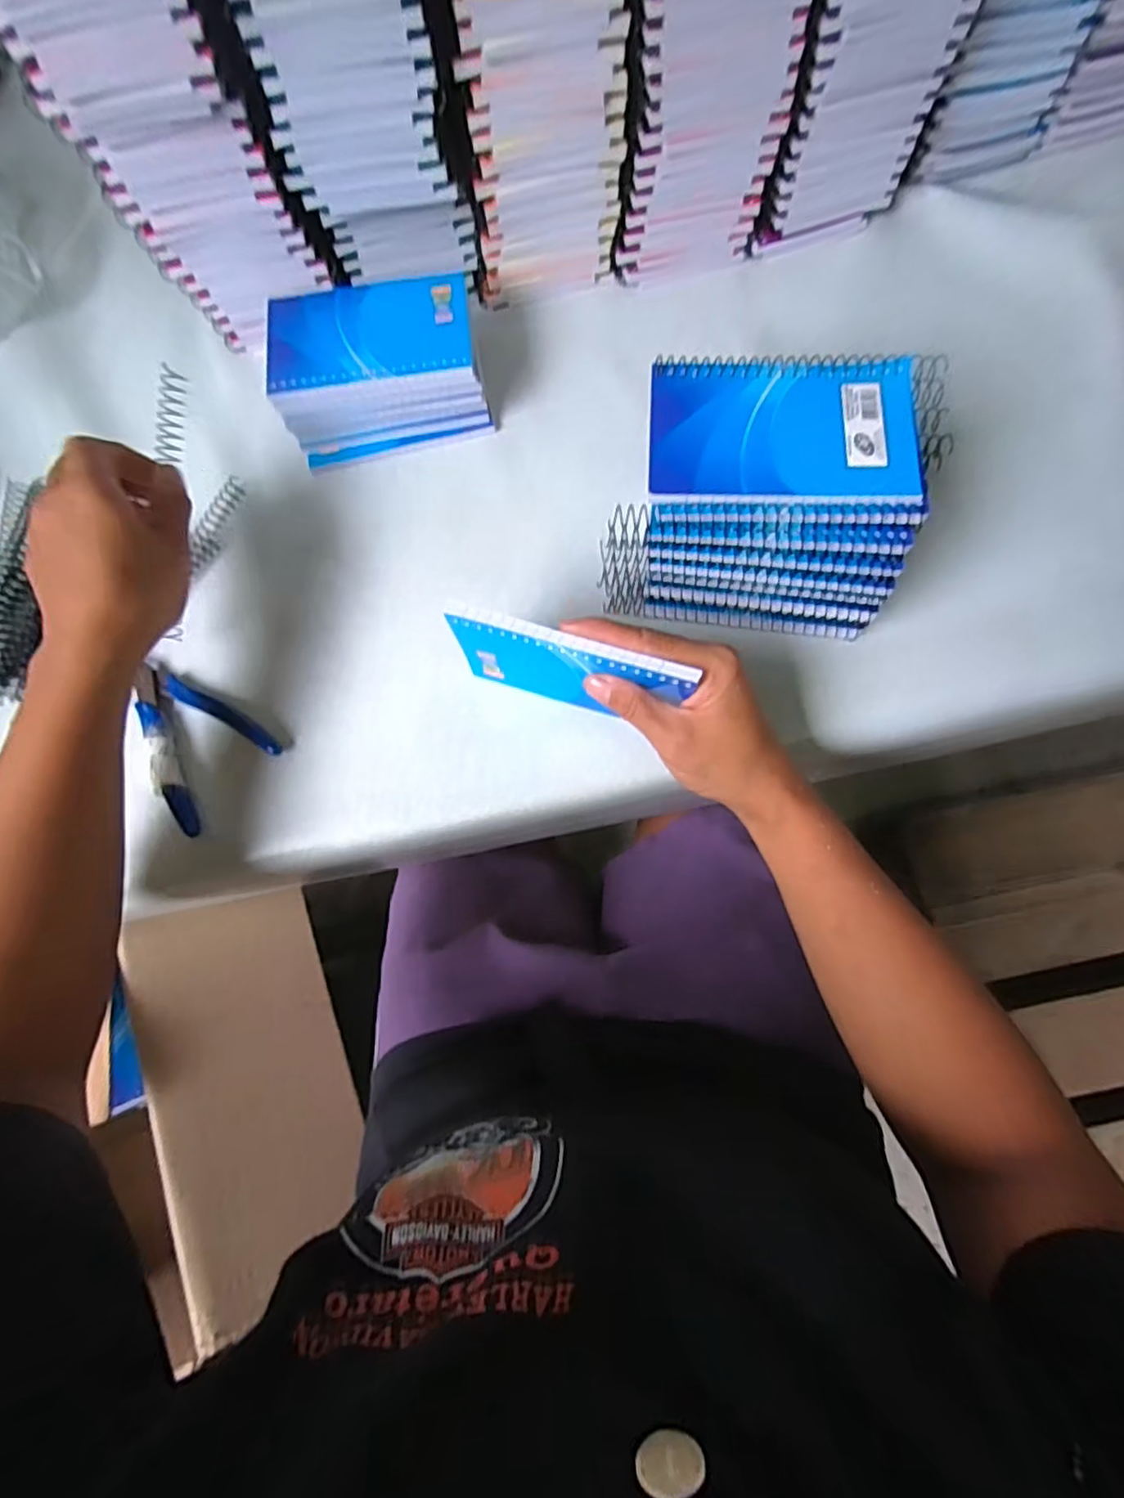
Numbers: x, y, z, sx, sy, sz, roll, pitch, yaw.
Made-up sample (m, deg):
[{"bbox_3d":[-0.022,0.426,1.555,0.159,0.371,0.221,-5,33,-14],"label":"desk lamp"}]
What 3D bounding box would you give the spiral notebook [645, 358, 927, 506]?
[{"bbox_3d":[0.110,-0.163,0.313,0.129,0.008,0.084,3,78,2],"label":"spiral notebook"}]

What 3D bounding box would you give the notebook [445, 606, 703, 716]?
[{"bbox_3d":[0.003,-0.041,0.337,0.124,0.078,0.012,17,79,5],"label":"notebook"}]

